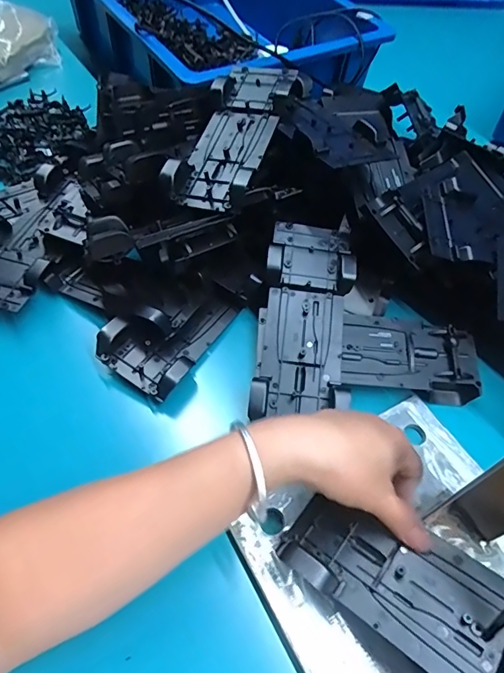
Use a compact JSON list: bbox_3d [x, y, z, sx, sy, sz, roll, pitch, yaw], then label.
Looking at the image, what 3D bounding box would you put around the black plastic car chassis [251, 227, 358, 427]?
[{"bbox_3d":[0.046,-0.018,0.388,0.075,0.030,0.176,9,72,2],"label":"black plastic car chassis"}]

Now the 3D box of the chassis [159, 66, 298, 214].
[{"bbox_3d":[-0.017,-0.198,0.425,0.076,0.028,0.187,14,67,14],"label":"chassis"}]

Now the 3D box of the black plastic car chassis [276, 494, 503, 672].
[{"bbox_3d":[0.107,0.151,0.245,0.190,0.019,0.072,20,55,29],"label":"black plastic car chassis"}]

